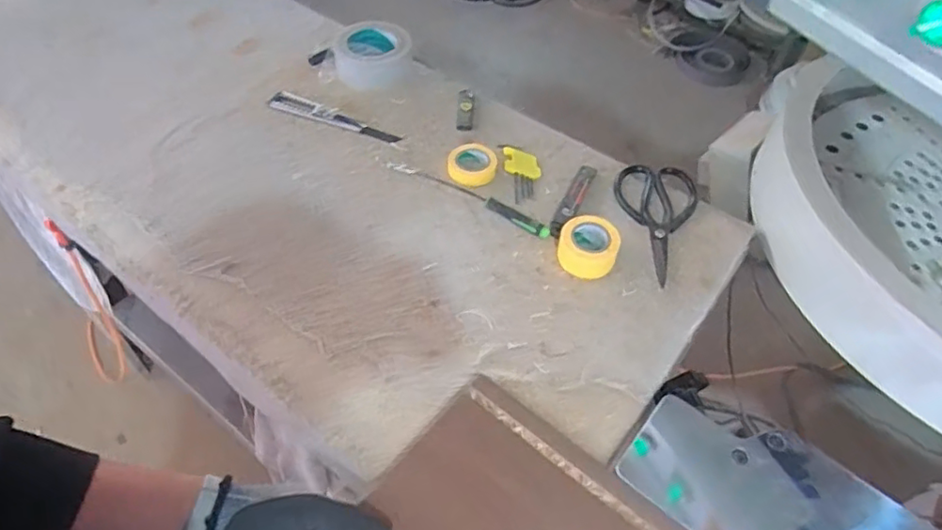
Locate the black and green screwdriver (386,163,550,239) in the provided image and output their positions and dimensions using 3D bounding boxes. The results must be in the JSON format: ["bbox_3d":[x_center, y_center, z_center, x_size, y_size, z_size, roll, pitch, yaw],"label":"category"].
[{"bbox_3d":[-0.003,-0.090,0.764,0.234,0.016,0.025,27,58,18],"label":"black and green screwdriver"}]

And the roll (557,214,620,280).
[{"bbox_3d":[0.134,-0.021,0.703,0.064,0.038,0.073,12,55,6],"label":"roll"}]

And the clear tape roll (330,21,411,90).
[{"bbox_3d":[-0.152,-0.322,0.930,0.106,0.061,0.111,1,54,-1],"label":"clear tape roll"}]

